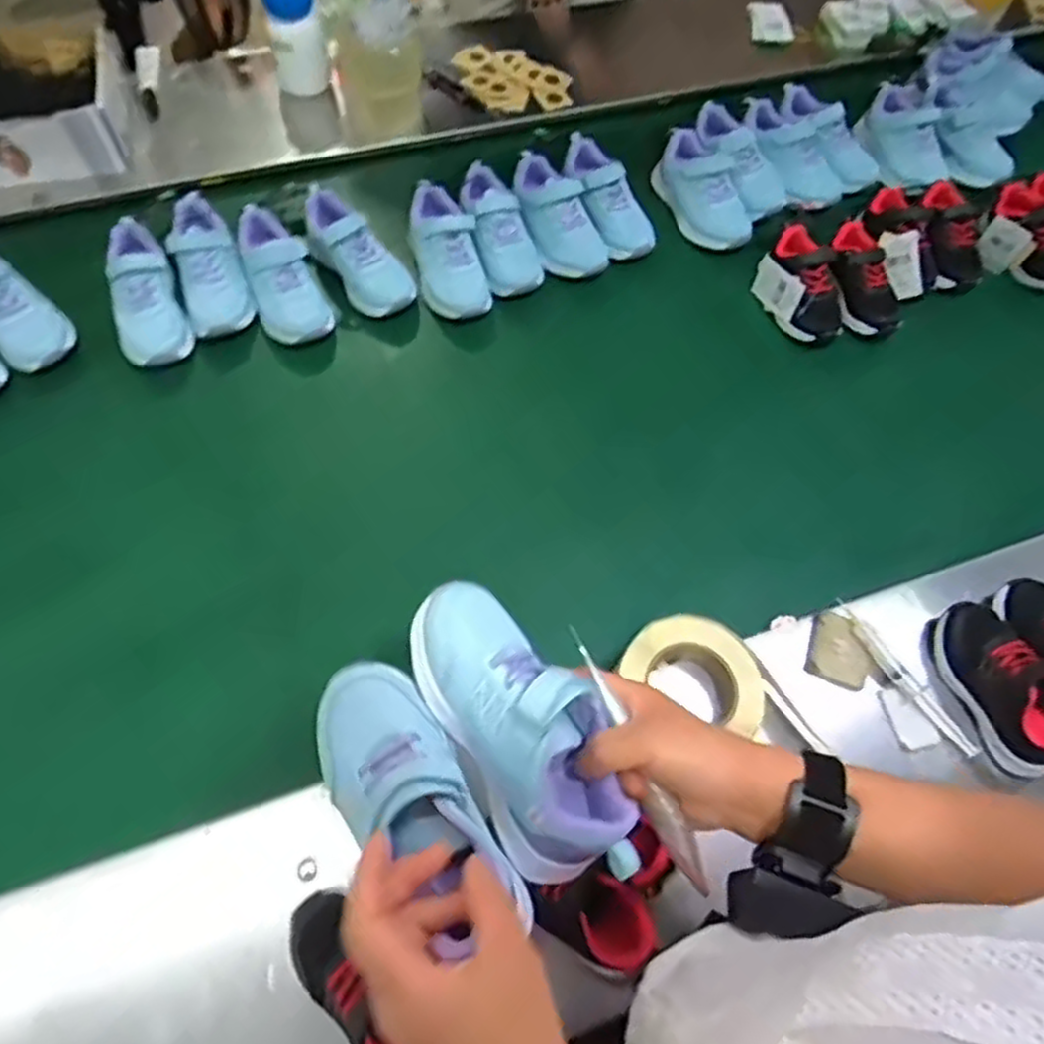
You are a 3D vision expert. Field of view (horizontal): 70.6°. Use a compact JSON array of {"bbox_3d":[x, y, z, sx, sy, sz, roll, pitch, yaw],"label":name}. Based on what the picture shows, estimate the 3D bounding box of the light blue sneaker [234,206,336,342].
[{"bbox_3d":[-0.282,-0.290,0.869,0.079,0.060,0.181,-20,66,-14],"label":"light blue sneaker"}]

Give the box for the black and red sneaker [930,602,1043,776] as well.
[{"bbox_3d":[0.433,0.144,0.661,0.071,0.062,0.154,-20,66,-14],"label":"black and red sneaker"}]

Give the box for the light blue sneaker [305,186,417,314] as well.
[{"bbox_3d":[-0.204,-0.323,0.894,0.071,0.063,0.176,-36,70,-20],"label":"light blue sneaker"}]

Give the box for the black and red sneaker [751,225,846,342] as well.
[{"bbox_3d":[0.347,-0.297,0.914,0.075,0.084,0.145,-13,64,-10],"label":"black and red sneaker"}]

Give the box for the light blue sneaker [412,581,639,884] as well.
[{"bbox_3d":[-0.002,0.110,0.425,0.081,0.071,0.172,-28,72,-17],"label":"light blue sneaker"}]

